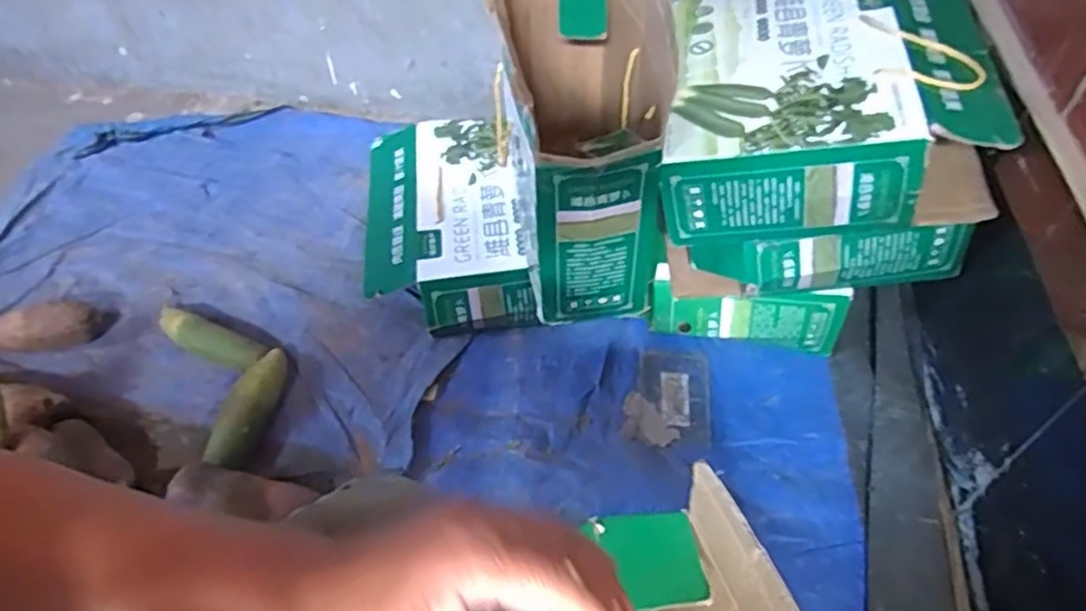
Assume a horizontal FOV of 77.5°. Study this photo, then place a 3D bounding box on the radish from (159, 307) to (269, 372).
[{"bbox_3d":[-0.489,0.051,0.990,0.196,0.047,0.061,23,53,19],"label":"radish"}]

